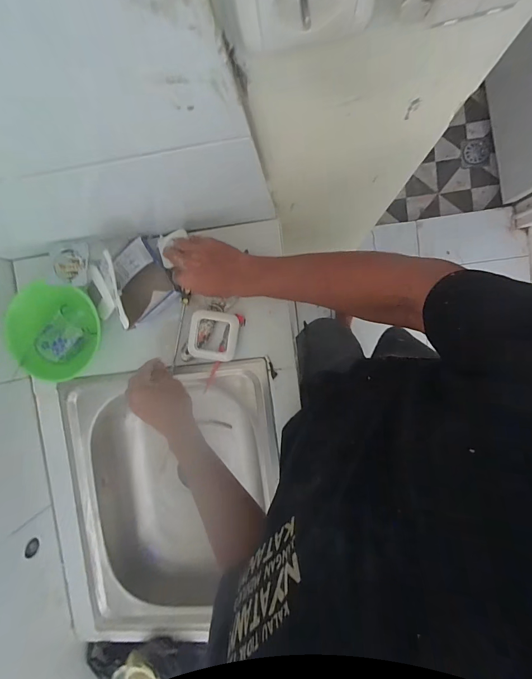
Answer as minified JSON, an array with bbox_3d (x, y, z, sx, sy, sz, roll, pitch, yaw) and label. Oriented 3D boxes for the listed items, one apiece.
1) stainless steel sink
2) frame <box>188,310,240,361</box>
[{"bbox_3d":[-0.155,0.307,0.699,0.390,0.150,0.510,-7,94,7],"label":"stainless steel sink"},{"bbox_3d":[-0.090,-0.006,0.580,0.084,0.008,0.081,7,92,4],"label":"frame"}]

